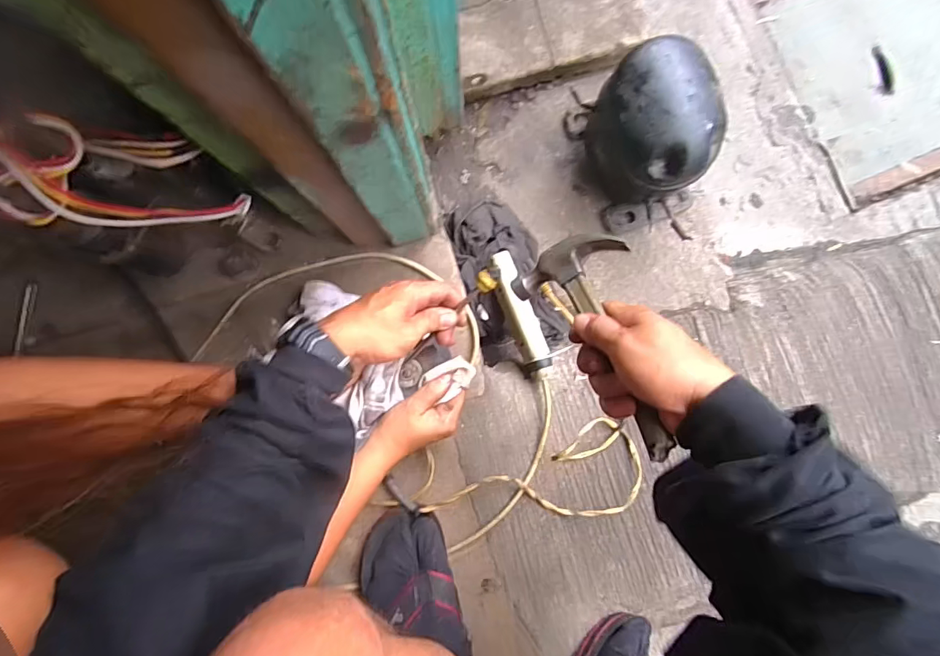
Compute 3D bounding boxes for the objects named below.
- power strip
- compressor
[{"bbox_3d":[0.067,-0.023,0.600,0.034,0.022,0.160,-20,88,-2],"label":"power strip"},{"bbox_3d":[0.244,-0.258,0.612,0.134,0.176,0.199,-22,88,-2],"label":"compressor"}]

